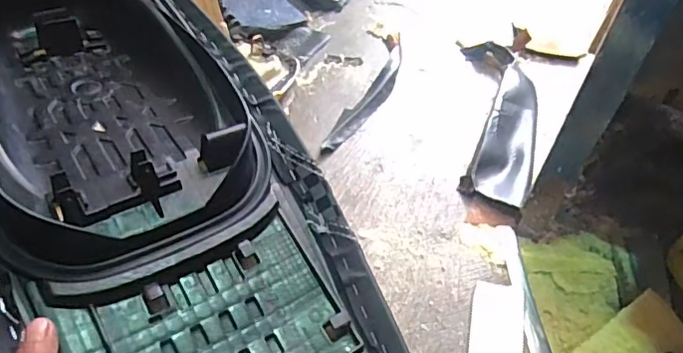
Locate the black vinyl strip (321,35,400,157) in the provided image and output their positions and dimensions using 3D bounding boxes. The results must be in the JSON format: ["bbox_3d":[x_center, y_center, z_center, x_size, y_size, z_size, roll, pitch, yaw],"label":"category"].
[{"bbox_3d":[0.061,-0.173,1.131,0.063,0.025,0.371,21,51,12],"label":"black vinyl strip"}]

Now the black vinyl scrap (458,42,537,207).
[{"bbox_3d":[0.311,-0.121,1.084,0.135,0.055,0.423,10,50,3],"label":"black vinyl scrap"}]

